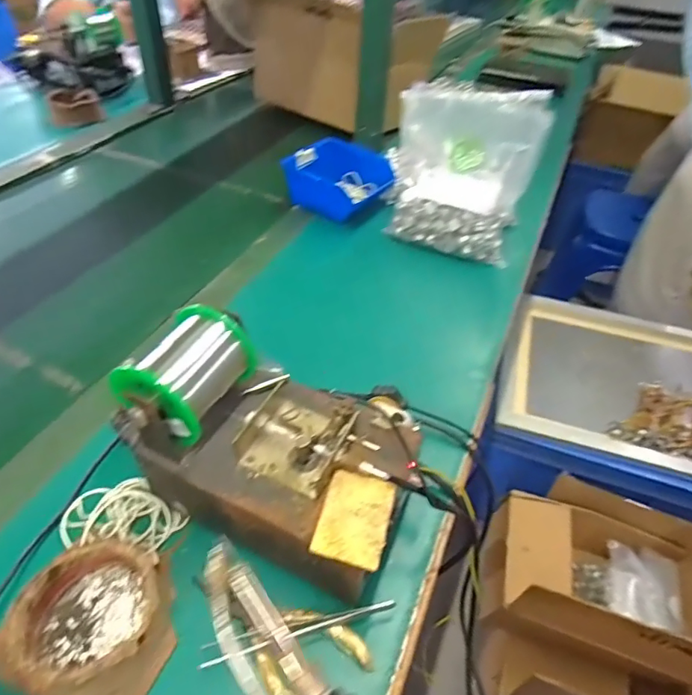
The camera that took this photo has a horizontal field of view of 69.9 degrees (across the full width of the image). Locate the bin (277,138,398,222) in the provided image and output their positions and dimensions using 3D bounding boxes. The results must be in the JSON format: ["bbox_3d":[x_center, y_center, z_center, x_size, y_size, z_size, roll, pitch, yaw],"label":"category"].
[{"bbox_3d":[-0.005,-0.251,0.739,0.130,0.061,0.136,29,50,23],"label":"bin"}]

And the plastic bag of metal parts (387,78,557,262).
[{"bbox_3d":[0.144,-0.229,0.643,0.188,0.165,0.129,14,46,10],"label":"plastic bag of metal parts"}]

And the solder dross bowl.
[{"bbox_3d":[-0.162,0.170,0.315,0.076,0.041,0.081,2,45,-2],"label":"solder dross bowl"}]

